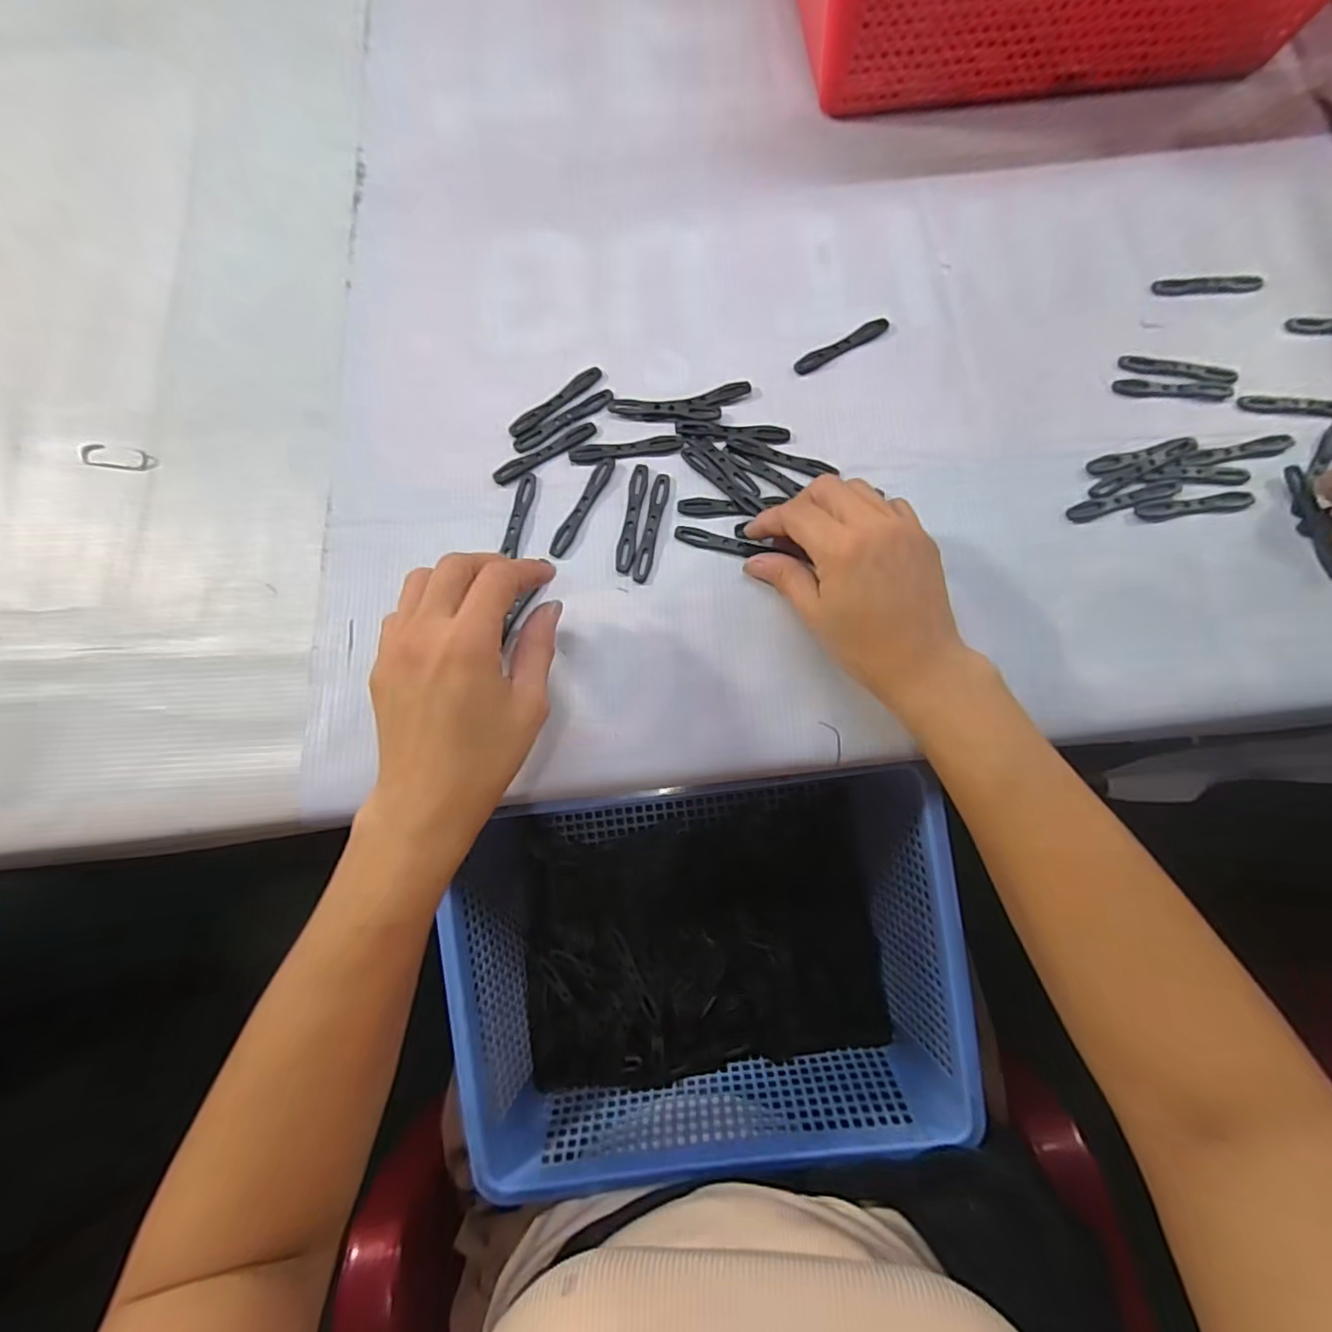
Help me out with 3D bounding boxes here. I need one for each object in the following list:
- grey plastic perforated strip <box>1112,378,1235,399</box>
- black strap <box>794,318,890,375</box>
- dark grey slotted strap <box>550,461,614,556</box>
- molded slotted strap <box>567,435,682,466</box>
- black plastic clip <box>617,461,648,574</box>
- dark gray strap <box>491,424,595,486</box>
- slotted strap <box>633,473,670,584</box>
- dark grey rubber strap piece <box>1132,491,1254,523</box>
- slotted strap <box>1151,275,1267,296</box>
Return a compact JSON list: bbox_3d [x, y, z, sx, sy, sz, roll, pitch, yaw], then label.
[{"bbox_3d":[0.312,-0.170,0.366,0.070,0.004,0.012,4,76,2],"label":"grey plastic perforated strip"},{"bbox_3d":[0.112,-0.203,0.376,0.068,0.004,0.009,-31,78,-6],"label":"black strap"},{"bbox_3d":[-0.049,-0.094,0.349,0.011,0.004,0.068,26,78,7],"label":"dark grey slotted strap"},{"bbox_3d":[-0.024,-0.131,0.357,0.068,0.004,0.013,-8,76,-1],"label":"molded slotted strap"},{"bbox_3d":[-0.019,-0.087,0.347,0.010,0.004,0.068,9,77,3],"label":"black plastic clip"},{"bbox_3d":[-0.073,-0.130,0.359,0.067,0.004,0.012,-32,78,-7],"label":"dark gray strap"},{"bbox_3d":[-0.008,-0.081,0.346,0.010,0.004,0.069,11,77,3],"label":"slotted strap"},{"bbox_3d":[0.307,-0.092,0.344,0.067,0.004,0.013,-7,76,-1],"label":"dark grey rubber strap piece"},{"bbox_3d":[0.349,-0.244,0.382,0.066,0.006,0.012,2,76,1],"label":"slotted strap"}]

